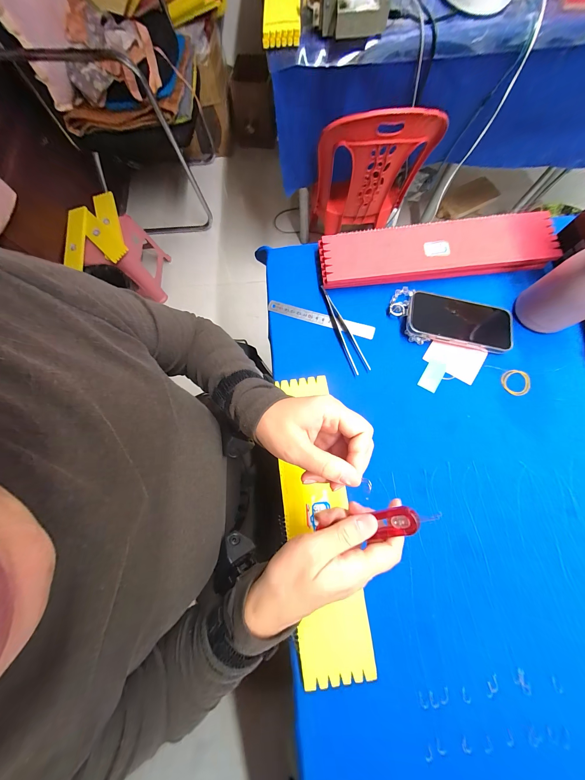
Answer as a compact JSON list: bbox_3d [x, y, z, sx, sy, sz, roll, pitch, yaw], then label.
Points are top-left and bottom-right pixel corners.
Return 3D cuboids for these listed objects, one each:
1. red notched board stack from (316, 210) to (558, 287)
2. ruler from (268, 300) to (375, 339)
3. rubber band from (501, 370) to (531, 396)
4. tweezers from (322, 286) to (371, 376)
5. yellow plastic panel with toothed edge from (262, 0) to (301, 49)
[{"bbox_3d":[0.222,-0.221,0.398,0.351,0.033,0.083,-4,76,2],"label":"red notched board stack"},{"bbox_3d":[0.045,-0.114,0.401,0.171,0.006,0.022,18,82,7],"label":"ruler"},{"bbox_3d":[0.322,-0.011,0.360,0.038,0.004,0.037,2,76,3],"label":"rubber band"},{"bbox_3d":[0.082,-0.096,0.393,0.024,0.010,0.151,-19,76,-2],"label":"tweezers"},{"bbox_3d":[-0.026,-0.976,0.612,0.092,0.029,0.373,-2,76,2],"label":"yellow plastic panel with toothed edge"}]

